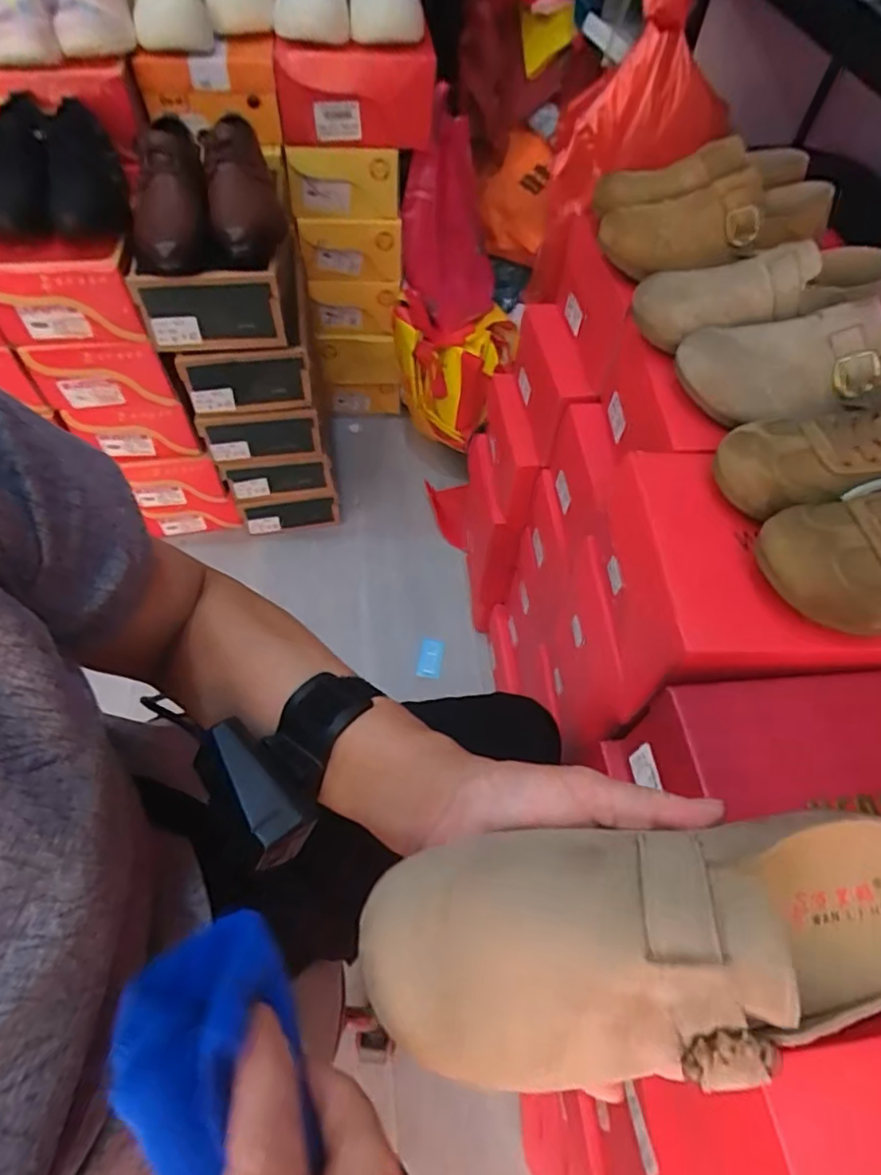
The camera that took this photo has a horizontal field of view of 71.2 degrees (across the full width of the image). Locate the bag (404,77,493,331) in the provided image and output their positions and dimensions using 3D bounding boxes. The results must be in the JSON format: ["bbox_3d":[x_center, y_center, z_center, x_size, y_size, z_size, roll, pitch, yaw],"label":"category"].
[{"bbox_3d":[0.019,-0.668,1.131,0.173,0.373,0.136,4,58,-1],"label":"bag"}]

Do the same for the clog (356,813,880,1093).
[{"bbox_3d":[0.088,0.127,0.221,0.225,0.066,0.078,-2,58,-7],"label":"clog"}]

